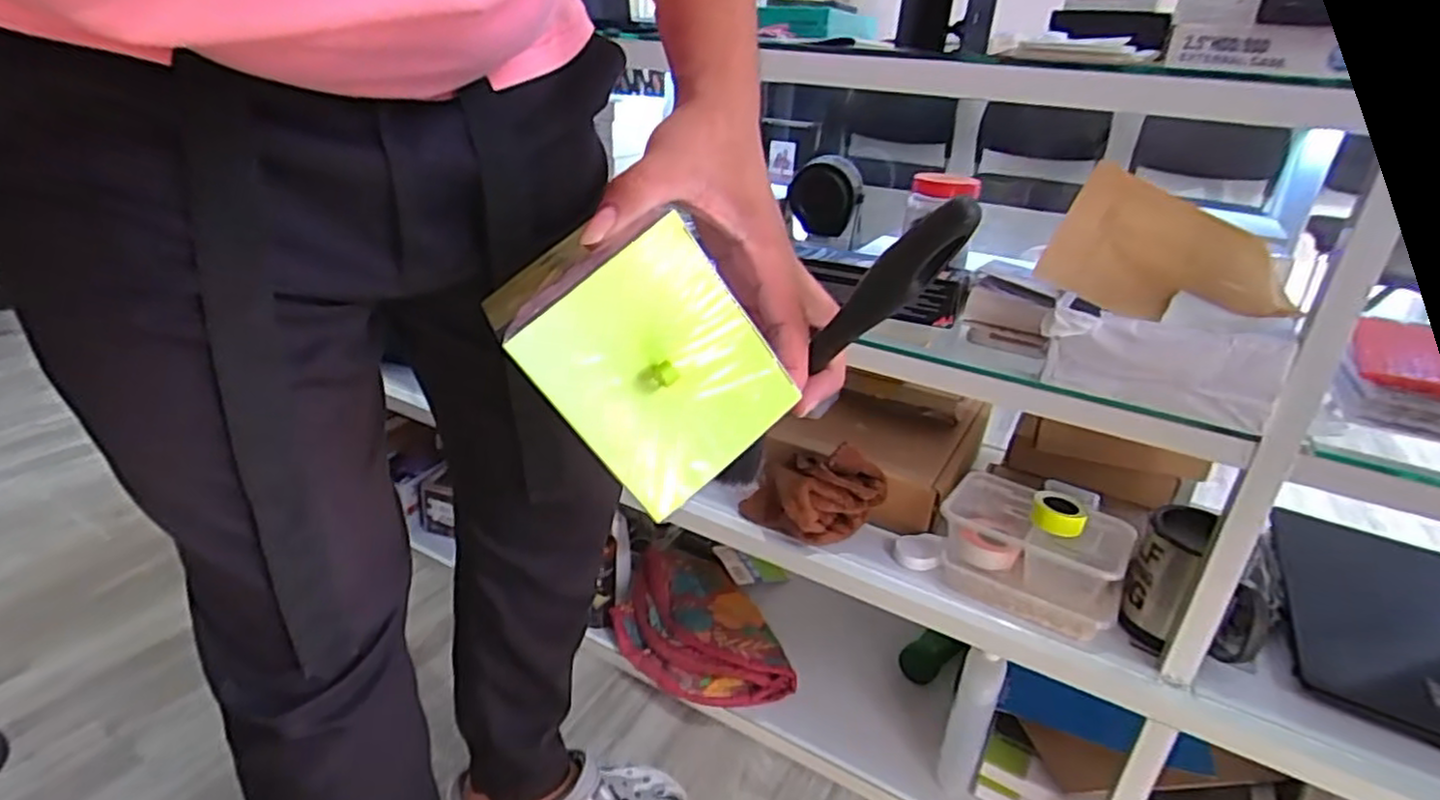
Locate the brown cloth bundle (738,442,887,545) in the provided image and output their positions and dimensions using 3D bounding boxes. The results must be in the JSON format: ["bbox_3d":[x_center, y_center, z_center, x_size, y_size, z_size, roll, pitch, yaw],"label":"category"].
[{"bbox_3d":[0.103,0.106,0.793,0.144,0.095,0.065,3,25,-2],"label":"brown cloth bundle"}]

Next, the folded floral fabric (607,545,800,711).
[{"bbox_3d":[-0.038,0.317,1.030,0.201,0.066,0.265,-4,26,-17],"label":"folded floral fabric"}]

